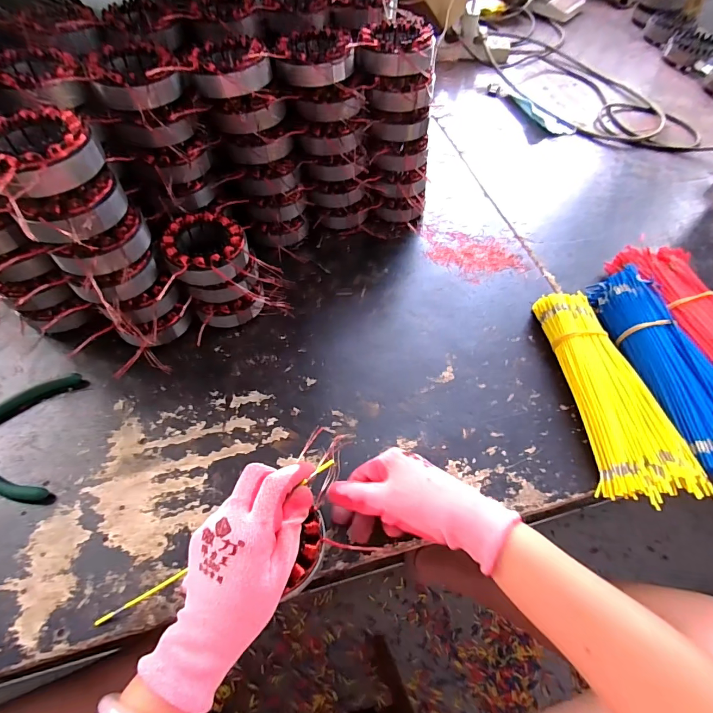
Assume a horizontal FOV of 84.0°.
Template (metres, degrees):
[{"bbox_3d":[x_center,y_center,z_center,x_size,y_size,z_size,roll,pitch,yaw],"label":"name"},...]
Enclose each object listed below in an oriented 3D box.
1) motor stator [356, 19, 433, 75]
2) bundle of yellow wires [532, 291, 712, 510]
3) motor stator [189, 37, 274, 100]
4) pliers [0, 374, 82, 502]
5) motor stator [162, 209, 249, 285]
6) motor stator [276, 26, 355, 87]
[{"bbox_3d":[0.046,-0.360,0.460,0.086,0.034,0.086,10,58,3],"label":"motor stator"},{"bbox_3d":[0.282,0.035,0.442,0.091,0.040,0.241,-2,58,-4],"label":"bundle of yellow wires"},{"bbox_3d":[-0.133,-0.312,0.424,0.082,0.032,0.084,-7,58,-7],"label":"motor stator"},{"bbox_3d":[-0.363,0.079,0.397,0.132,0.010,0.132,-3,59,-4],"label":"pliers"},{"bbox_3d":[-0.165,-0.119,0.439,0.086,0.033,0.093,-13,59,-11],"label":"motor stator"},{"bbox_3d":[-0.047,-0.341,0.446,0.084,0.030,0.084,-2,58,-5],"label":"motor stator"}]

